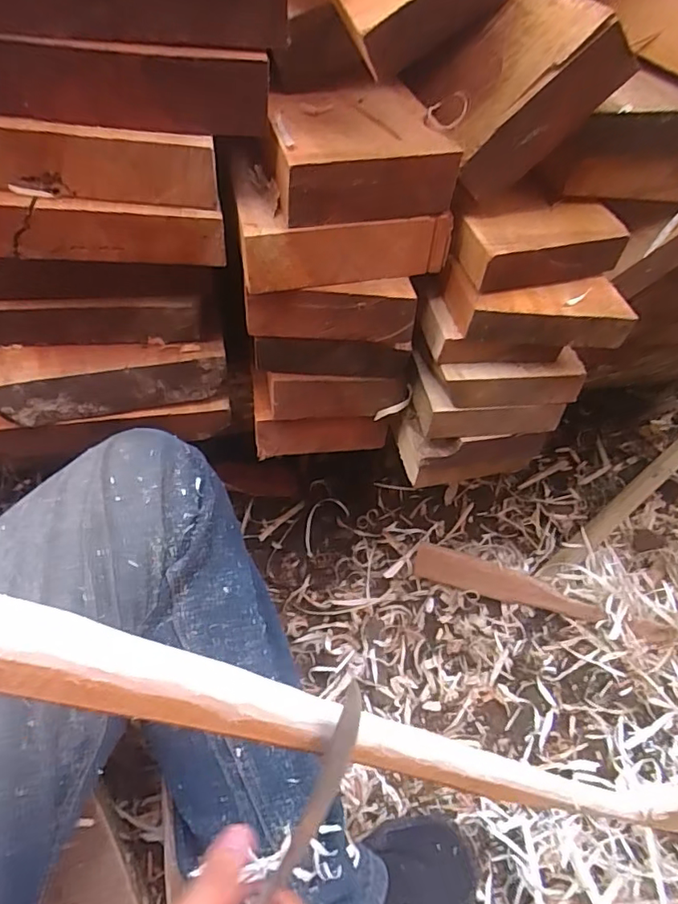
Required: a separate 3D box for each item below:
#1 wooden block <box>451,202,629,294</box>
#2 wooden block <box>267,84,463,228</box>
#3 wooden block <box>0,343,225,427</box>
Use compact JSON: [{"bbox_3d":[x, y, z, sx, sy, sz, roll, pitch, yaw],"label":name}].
[{"bbox_3d":[0.149,-0.157,0.410,0.124,0.035,0.057,-17,55,-14],"label":"wooden block"},{"bbox_3d":[0.010,-0.217,0.391,0.121,0.045,0.119,-13,54,-11],"label":"wooden block"},{"bbox_3d":[-0.192,-0.062,0.458,0.186,0.048,0.049,-8,53,-8],"label":"wooden block"}]

